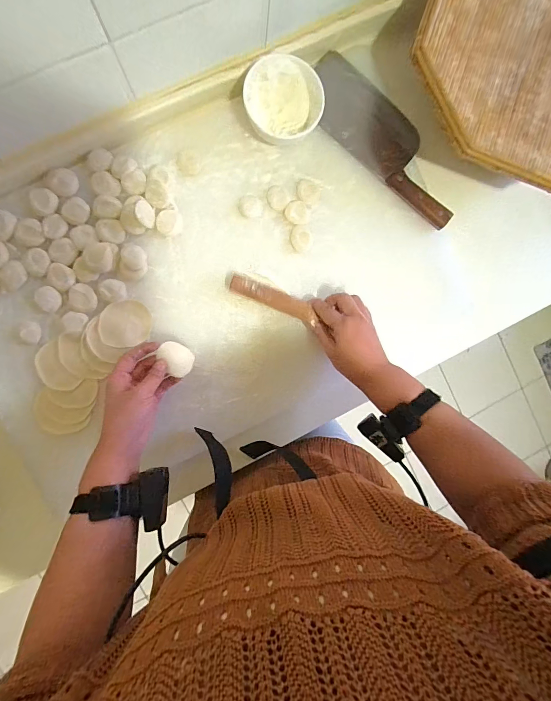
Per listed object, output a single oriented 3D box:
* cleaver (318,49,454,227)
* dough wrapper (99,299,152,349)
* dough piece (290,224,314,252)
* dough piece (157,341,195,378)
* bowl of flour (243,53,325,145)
[{"bbox_3d":[0.176,-0.327,0.527,0.308,0.029,0.089,38,90,-6],"label":"cleaver"},{"bbox_3d":[-0.230,-0.041,0.516,0.073,0.005,0.071,6,93,-6],"label":"dough wrapper"},{"bbox_3d":[0.042,-0.179,0.534,0.036,0.005,0.040,-3,94,-4],"label":"dough piece"},{"bbox_3d":[-0.146,0.012,0.490,0.049,0.016,0.041,24,91,-6],"label":"dough piece"},{"bbox_3d":[0.011,-0.350,0.482,0.106,0.054,0.103,0,94,-5],"label":"bowl of flour"}]

